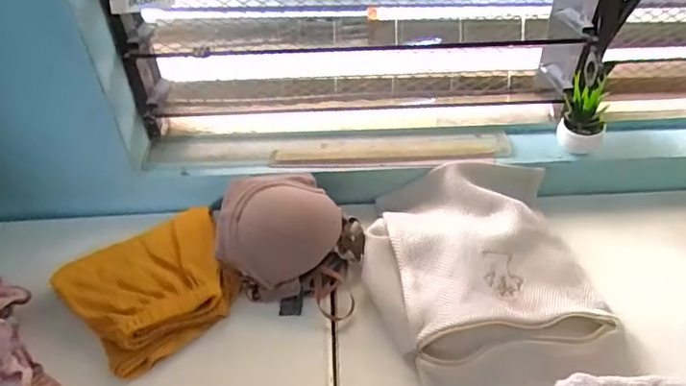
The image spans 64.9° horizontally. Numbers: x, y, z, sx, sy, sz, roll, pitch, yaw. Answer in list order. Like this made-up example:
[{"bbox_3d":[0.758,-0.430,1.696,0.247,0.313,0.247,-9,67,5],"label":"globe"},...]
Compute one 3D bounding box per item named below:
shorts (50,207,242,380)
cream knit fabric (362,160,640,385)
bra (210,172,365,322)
[{"bbox_3d":[-0.227,0.102,0.655,0.185,0.046,0.177,-34,54,-26],"label":"shorts"},{"bbox_3d":[0.162,0.085,0.642,0.259,0.054,0.293,-11,47,-8],"label":"cream knit fabric"},{"bbox_3d":[-0.062,0.051,0.661,0.161,0.097,0.148,-1,47,1],"label":"bra"}]

